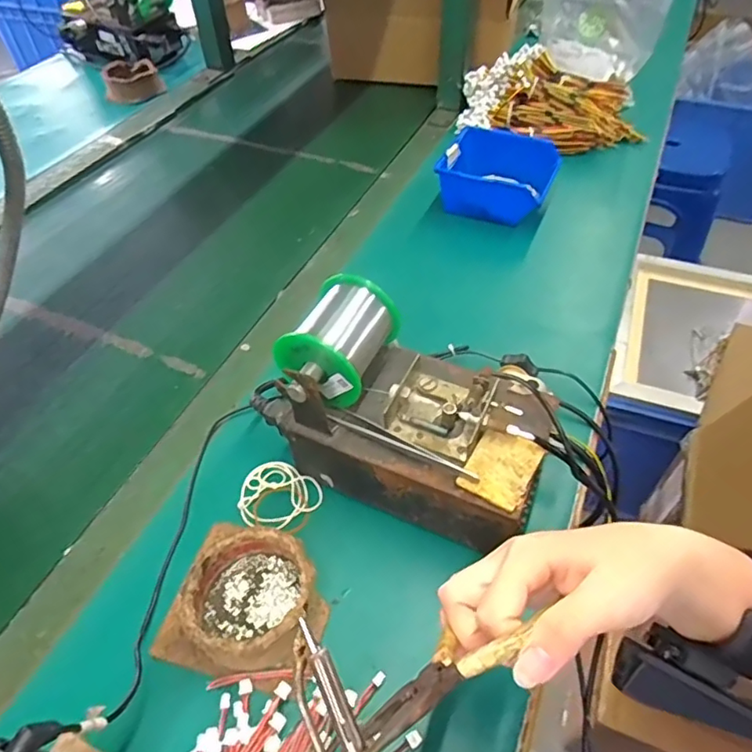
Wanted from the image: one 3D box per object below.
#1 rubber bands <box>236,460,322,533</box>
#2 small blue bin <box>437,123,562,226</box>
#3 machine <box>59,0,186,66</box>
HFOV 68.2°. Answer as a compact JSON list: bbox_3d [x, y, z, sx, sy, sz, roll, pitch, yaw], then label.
[{"bbox_3d":[-0.080,0.098,0.450,0.064,0.008,0.056,21,53,21],"label":"rubber bands"},{"bbox_3d":[0.150,-0.245,0.696,0.131,0.061,0.105,16,51,17],"label":"small blue bin"},{"bbox_3d":[-0.479,-0.660,1.041,0.210,0.152,0.120,14,51,13],"label":"machine"}]

